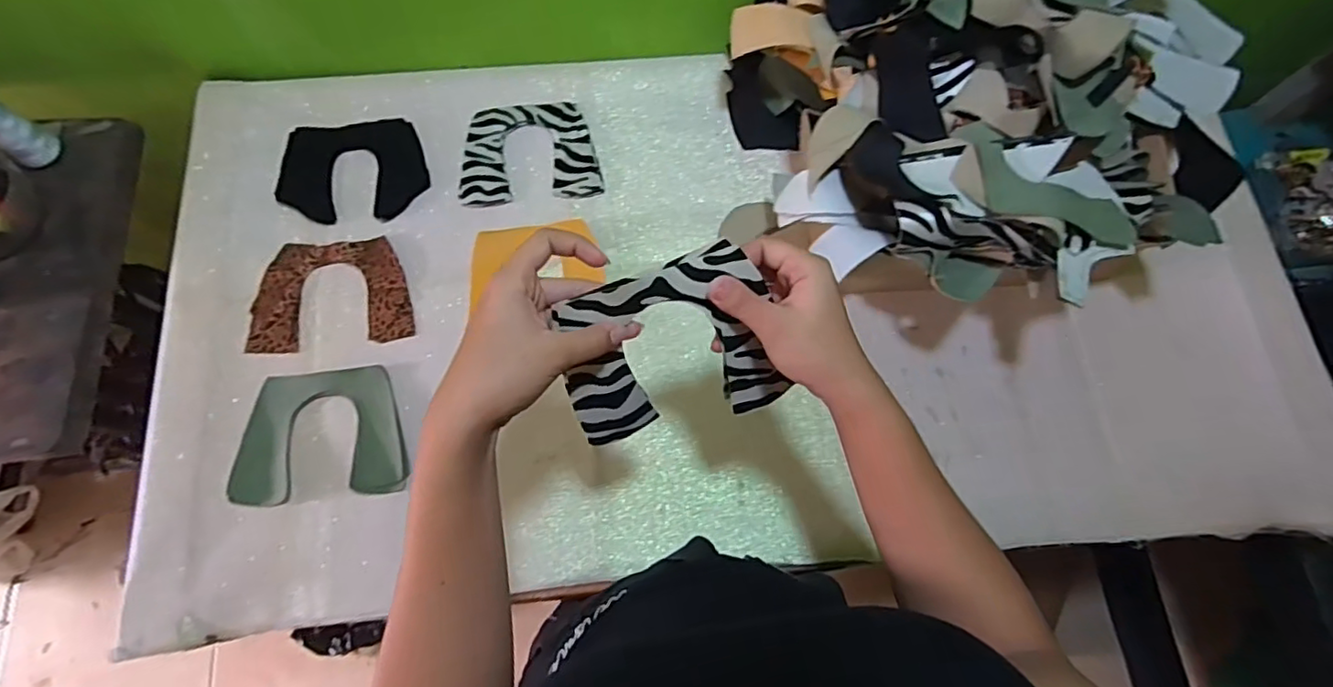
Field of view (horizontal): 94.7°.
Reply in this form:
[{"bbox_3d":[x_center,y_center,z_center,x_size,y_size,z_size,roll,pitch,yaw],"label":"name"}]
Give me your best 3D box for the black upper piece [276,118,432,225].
[{"bbox_3d":[-0.350,-0.195,0.690,0.154,0.006,0.122,-5,75,-6],"label":"black upper piece"}]

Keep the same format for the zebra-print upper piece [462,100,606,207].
[{"bbox_3d":[-0.155,-0.219,0.698,0.152,0.004,0.125,-6,74,-3],"label":"zebra-print upper piece"}]

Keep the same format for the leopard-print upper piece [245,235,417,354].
[{"bbox_3d":[-0.351,-0.053,0.648,0.161,0.005,0.117,-6,75,-5],"label":"leopard-print upper piece"}]

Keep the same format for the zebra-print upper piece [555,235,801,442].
[{"bbox_3d":[0.000,0.007,0.396,0.138,0.120,0.015,-16,32,4],"label":"zebra-print upper piece"}]

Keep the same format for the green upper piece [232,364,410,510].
[{"bbox_3d":[-0.333,0.087,0.595,0.159,0.005,0.124,-7,74,-4],"label":"green upper piece"}]

